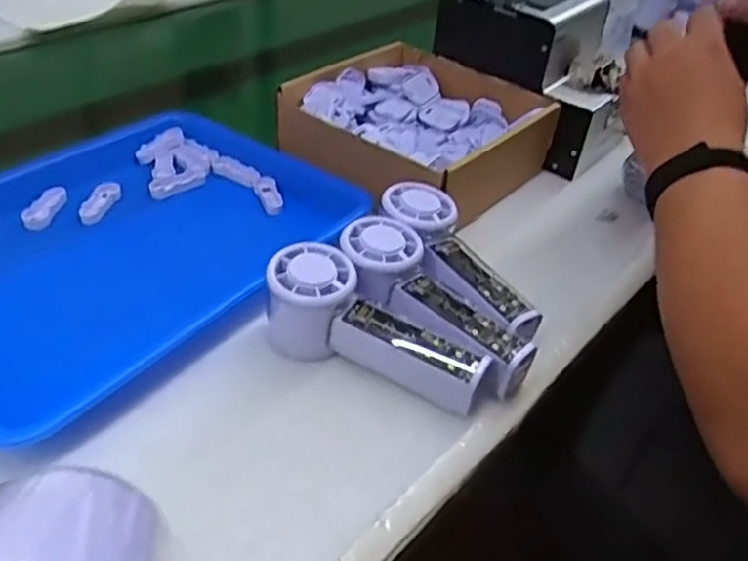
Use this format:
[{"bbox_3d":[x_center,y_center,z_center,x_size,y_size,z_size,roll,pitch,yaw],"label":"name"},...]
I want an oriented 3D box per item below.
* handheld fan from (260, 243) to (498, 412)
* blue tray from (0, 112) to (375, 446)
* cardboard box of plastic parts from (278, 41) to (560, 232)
[{"bbox_3d":[0.004,0.034,0.444,0.150,0.059,0.050,20,41,16],"label":"handheld fan"},{"bbox_3d":[-0.201,-0.035,0.527,0.253,0.034,0.337,26,43,23],"label":"blue tray"},{"bbox_3d":[0.038,-0.142,0.655,0.210,0.065,0.208,32,46,28],"label":"cardboard box of plastic parts"}]

